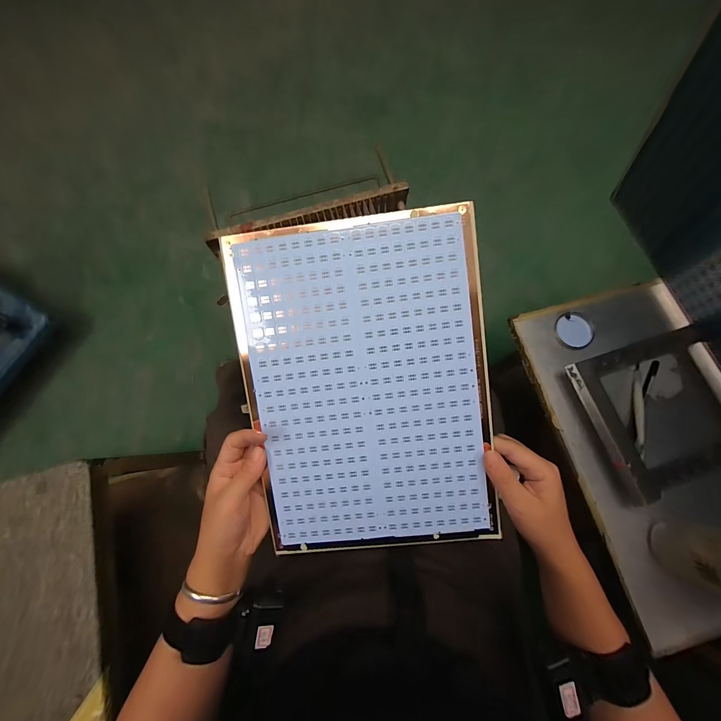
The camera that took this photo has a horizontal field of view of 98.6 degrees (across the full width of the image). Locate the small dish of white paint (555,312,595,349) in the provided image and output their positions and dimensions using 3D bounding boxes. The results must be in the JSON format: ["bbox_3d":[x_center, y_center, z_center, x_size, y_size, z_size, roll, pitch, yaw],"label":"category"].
[{"bbox_3d":[0.339,-0.048,0.493,0.052,0.007,0.060,-21,77,-5],"label":"small dish of white paint"}]

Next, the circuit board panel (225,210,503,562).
[{"bbox_3d":[0.007,0.029,0.295,0.221,0.005,0.312,-7,96,4],"label":"circuit board panel"}]

